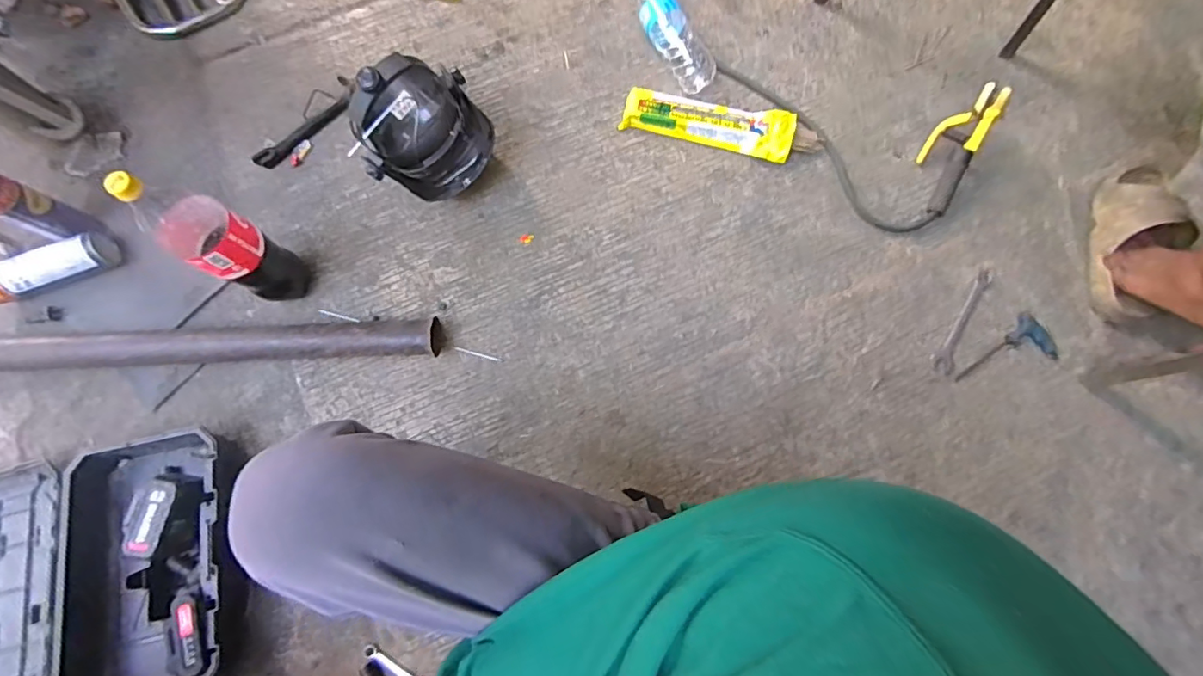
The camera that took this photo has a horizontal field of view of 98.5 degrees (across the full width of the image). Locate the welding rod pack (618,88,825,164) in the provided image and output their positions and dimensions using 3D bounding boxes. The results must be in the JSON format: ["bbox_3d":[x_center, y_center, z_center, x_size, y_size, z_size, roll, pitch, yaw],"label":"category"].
[{"bbox_3d":[0.231,-0.412,0.996,0.375,0.049,0.079,16,77,4],"label":"welding rod pack"}]

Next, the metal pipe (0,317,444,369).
[{"bbox_3d":[-0.773,0.016,0.882,1.003,0.050,0.071,-2,76,0],"label":"metal pipe"}]

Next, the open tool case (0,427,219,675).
[{"bbox_3d":[-0.802,0.365,0.769,0.439,0.106,0.376,-12,76,-3],"label":"open tool case"}]

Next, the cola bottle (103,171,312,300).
[{"bbox_3d":[-0.551,-0.131,0.776,0.078,0.320,0.089,33,78,8],"label":"cola bottle"}]

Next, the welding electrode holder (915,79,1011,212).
[{"bbox_3d":[0.646,-0.343,0.954,0.080,0.054,0.242,24,96,6],"label":"welding electrode holder"}]

